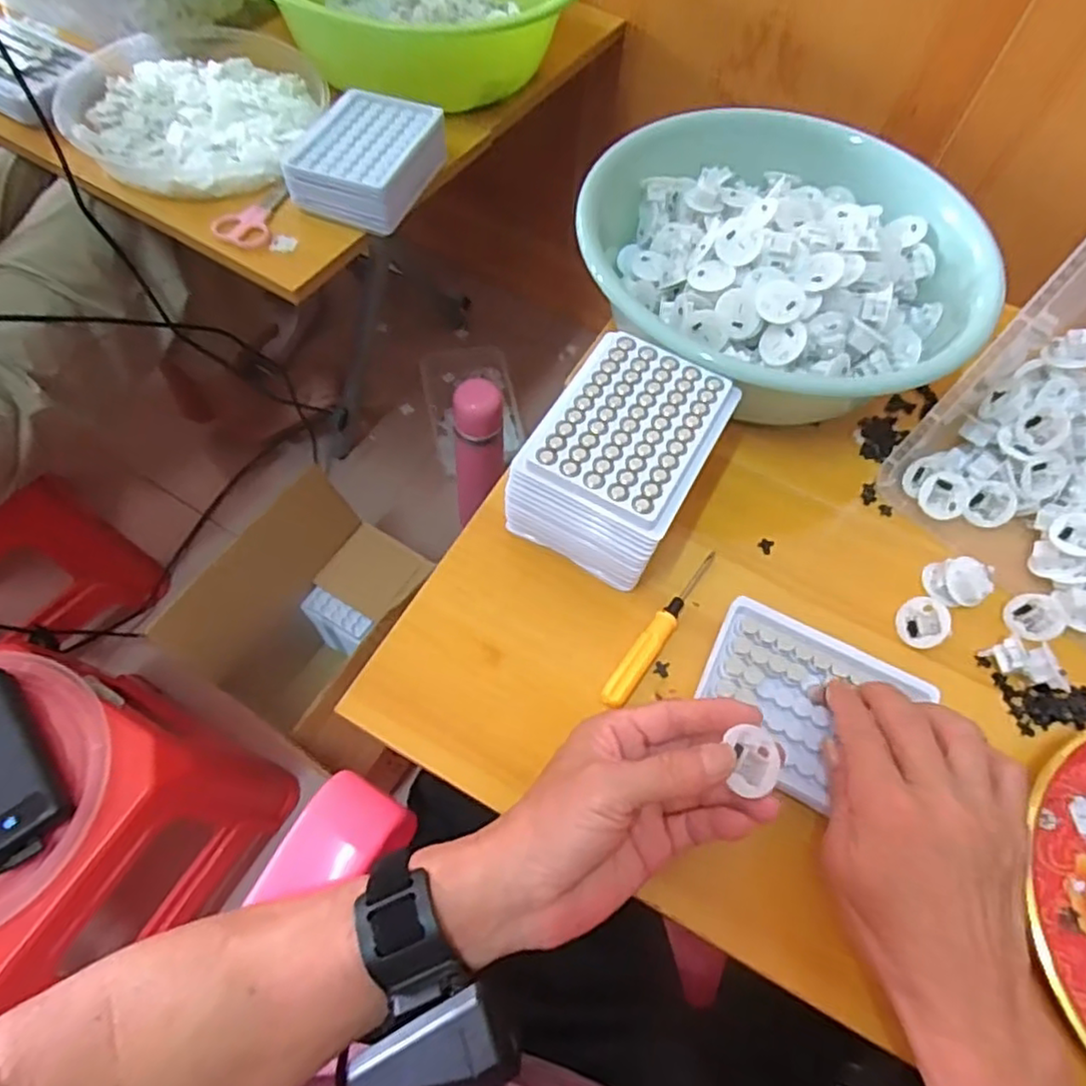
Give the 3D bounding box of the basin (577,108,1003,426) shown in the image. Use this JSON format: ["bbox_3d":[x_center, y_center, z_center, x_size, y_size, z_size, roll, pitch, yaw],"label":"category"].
[{"bbox_3d":[0.174,-0.213,0.519,0.292,0.096,0.234,-1,62,-4],"label":"basin"}]

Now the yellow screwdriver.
[{"bbox_3d":[0.076,0.054,0.431,0.016,0.011,0.127,34,65,13],"label":"yellow screwdriver"}]

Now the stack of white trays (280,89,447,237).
[{"bbox_3d":[-0.160,-0.344,0.599,0.102,0.045,0.132,21,63,7],"label":"stack of white trays"}]

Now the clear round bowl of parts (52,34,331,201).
[{"bbox_3d":[-0.313,-0.406,0.616,0.206,0.045,0.204,2,62,-3],"label":"clear round bowl of parts"}]

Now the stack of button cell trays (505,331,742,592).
[{"bbox_3d":[0.049,-0.049,0.442,0.099,0.094,0.133,28,64,11],"label":"stack of button cell trays"}]

